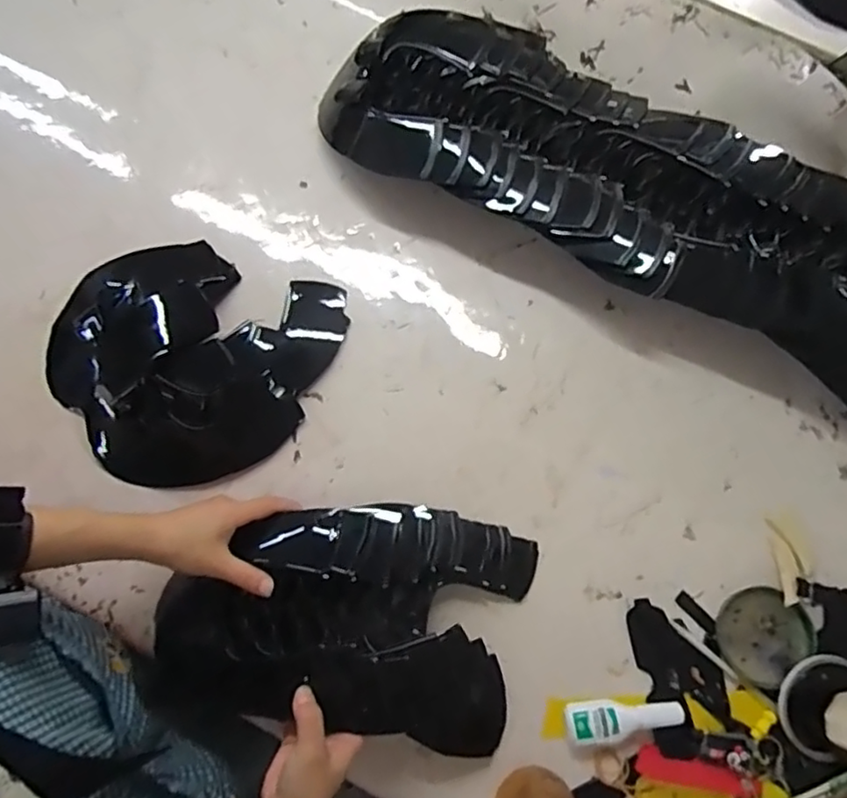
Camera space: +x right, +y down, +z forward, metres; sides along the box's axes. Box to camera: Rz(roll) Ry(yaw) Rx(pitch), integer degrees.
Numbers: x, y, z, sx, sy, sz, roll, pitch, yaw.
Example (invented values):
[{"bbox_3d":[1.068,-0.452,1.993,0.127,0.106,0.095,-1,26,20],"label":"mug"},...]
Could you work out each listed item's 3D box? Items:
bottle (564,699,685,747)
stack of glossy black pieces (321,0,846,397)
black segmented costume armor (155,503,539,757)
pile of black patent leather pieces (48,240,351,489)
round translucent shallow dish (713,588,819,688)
[{"bbox_3d":[0.167,0.266,0.517,0.096,0.018,0.032,-7,77,-1],"label":"bottle"},{"bbox_3d":[0.257,-0.159,0.583,0.752,0.079,0.207,31,79,7],"label":"stack of glossy black pieces"},{"bbox_3d":[-0.069,0.172,0.512,0.299,0.076,0.180,12,78,3],"label":"black segmented costume armor"},{"bbox_3d":[-0.222,-0.040,0.570,0.235,0.064,0.229,20,78,5],"label":"pile of black patent leather pieces"},{"bbox_3d":[0.292,0.200,0.533,0.078,0.007,0.071,0,77,0],"label":"round translucent shallow dish"}]

